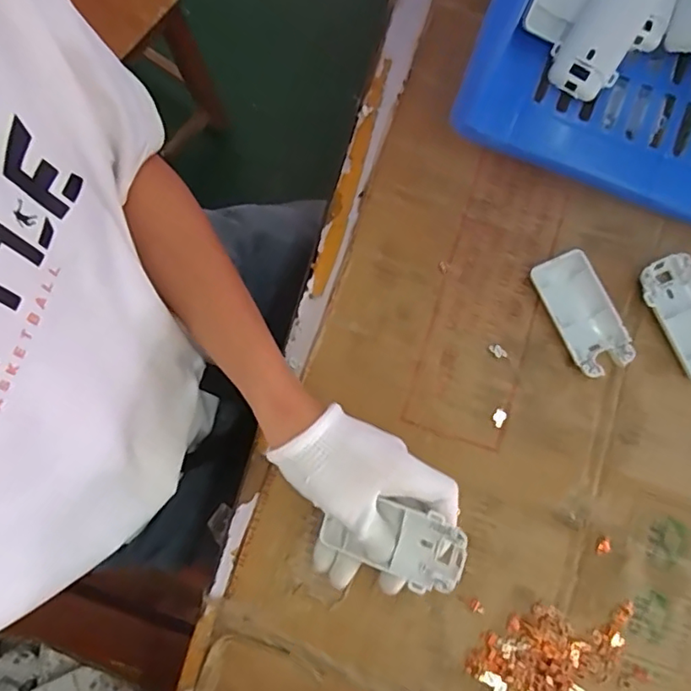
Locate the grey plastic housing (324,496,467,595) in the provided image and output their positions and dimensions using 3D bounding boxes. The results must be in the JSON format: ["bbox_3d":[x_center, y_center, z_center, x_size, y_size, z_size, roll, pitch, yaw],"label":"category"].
[{"bbox_3d":[0.035,0.127,0.381,0.089,0.013,0.049,24,94,17],"label":"grey plastic housing"}]

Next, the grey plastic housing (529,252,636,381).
[{"bbox_3d":[0.183,-0.025,0.445,0.043,0.016,0.095,-22,79,-5],"label":"grey plastic housing"}]

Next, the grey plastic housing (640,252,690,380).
[{"bbox_3d":[0.268,-0.022,0.444,0.048,0.017,0.097,-26,79,-6],"label":"grey plastic housing"}]

